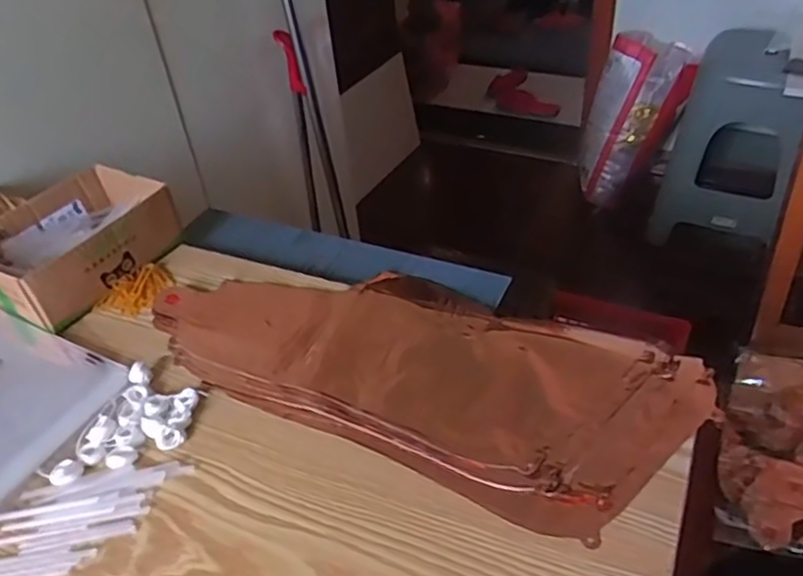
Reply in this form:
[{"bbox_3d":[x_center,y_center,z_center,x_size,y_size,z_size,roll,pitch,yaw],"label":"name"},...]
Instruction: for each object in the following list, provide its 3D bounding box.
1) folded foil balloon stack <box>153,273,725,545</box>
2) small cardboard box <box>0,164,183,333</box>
[{"bbox_3d":[0.007,0.058,0.583,0.464,0.012,0.210,15,44,23],"label":"folded foil balloon stack"},{"bbox_3d":[-0.343,-0.046,0.698,0.136,0.070,0.176,17,45,24],"label":"small cardboard box"}]

